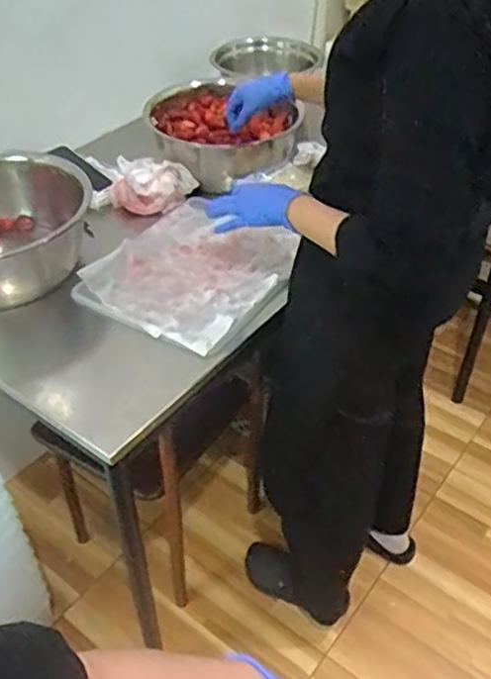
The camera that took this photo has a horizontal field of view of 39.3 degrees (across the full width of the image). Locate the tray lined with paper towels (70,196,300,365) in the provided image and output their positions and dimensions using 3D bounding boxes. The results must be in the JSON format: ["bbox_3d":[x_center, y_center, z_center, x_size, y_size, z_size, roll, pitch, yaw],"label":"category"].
[{"bbox_3d":[-0.081,-0.108,1.139,0.296,0.040,0.314,27,51,15],"label":"tray lined with paper towels"}]

